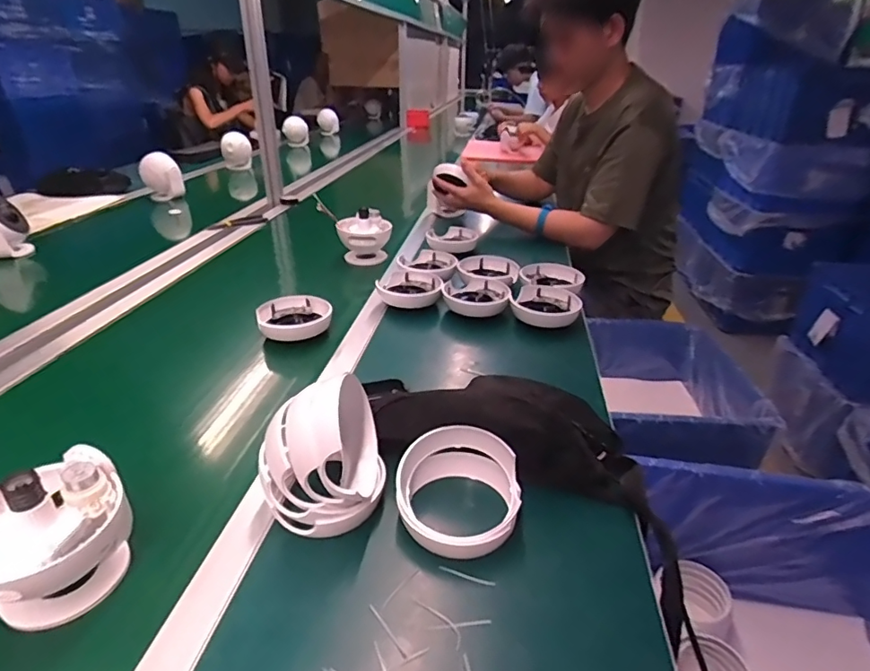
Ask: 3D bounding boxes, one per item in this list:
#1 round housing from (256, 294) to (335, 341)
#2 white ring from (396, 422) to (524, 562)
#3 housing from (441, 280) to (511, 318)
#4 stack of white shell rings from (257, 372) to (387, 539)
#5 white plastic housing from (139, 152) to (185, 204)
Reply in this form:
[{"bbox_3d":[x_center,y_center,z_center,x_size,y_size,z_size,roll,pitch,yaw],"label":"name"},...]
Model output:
[{"bbox_3d":[-0.223,-0.031,0.826,0.113,0.034,0.098,-10,30,-19],"label":"round housing"},{"bbox_3d":[0.022,0.142,0.498,0.116,0.062,0.114,0,28,0],"label":"white ring"},{"bbox_3d":[0.072,-0.073,0.907,0.114,0.034,0.114,2,28,3],"label":"housing"},{"bbox_3d":[-0.104,0.109,0.490,0.100,0.132,0.106,3,28,3],"label":"stack of white shell rings"},{"bbox_3d":[-0.858,-0.498,1.618,0.109,0.133,0.108,-15,31,-27],"label":"white plastic housing"}]

